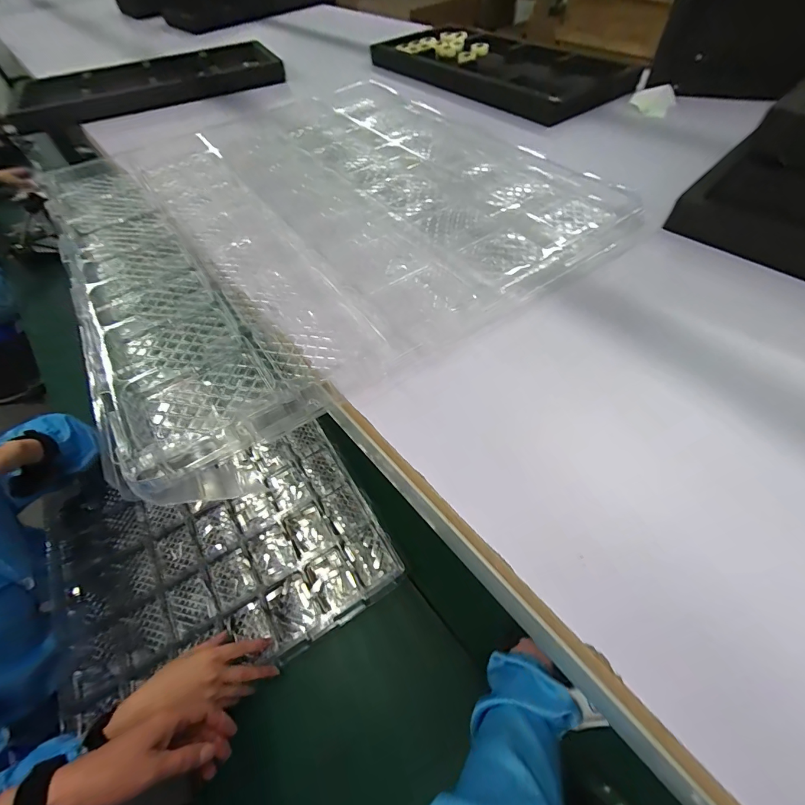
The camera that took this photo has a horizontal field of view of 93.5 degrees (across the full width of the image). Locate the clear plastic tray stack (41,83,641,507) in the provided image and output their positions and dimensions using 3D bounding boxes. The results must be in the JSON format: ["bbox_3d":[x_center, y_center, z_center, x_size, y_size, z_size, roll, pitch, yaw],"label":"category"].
[{"bbox_3d":[-0.097,-0.222,0.425,0.514,0.032,0.528,-31,60,-17],"label":"clear plastic tray stack"}]

